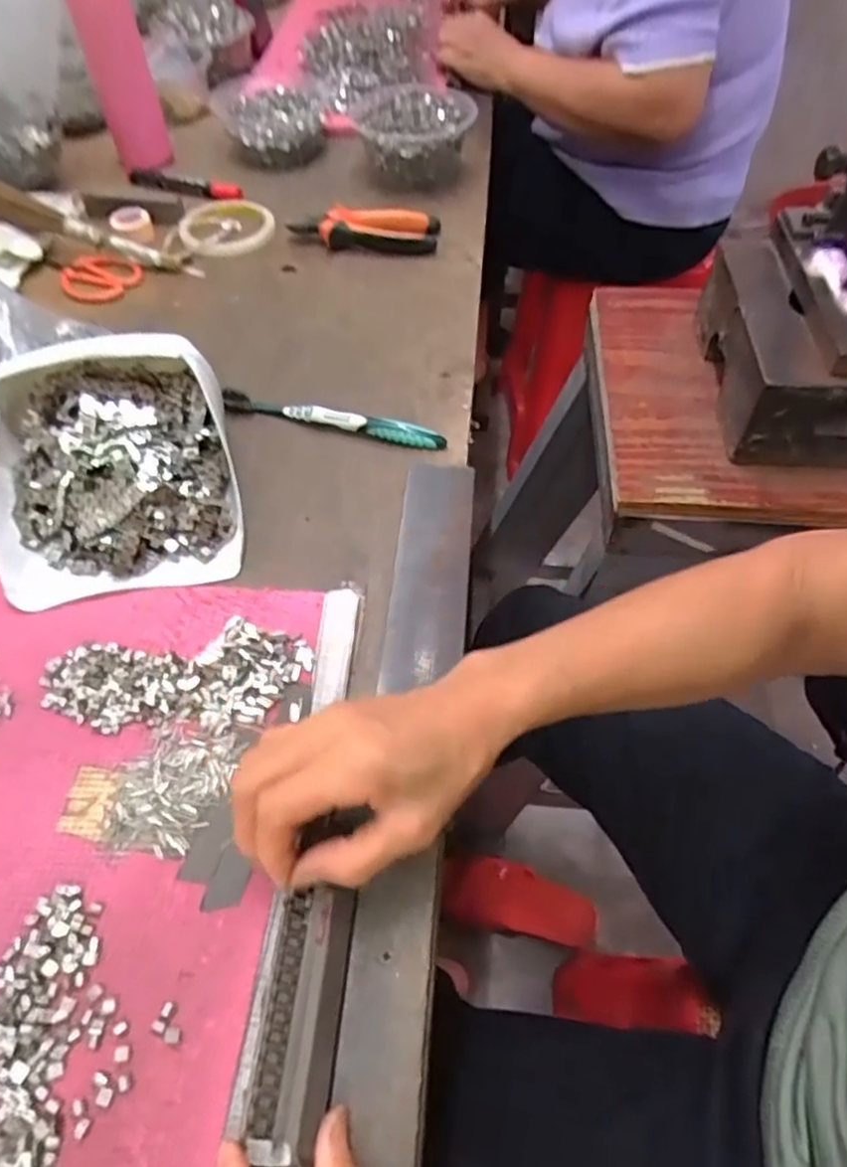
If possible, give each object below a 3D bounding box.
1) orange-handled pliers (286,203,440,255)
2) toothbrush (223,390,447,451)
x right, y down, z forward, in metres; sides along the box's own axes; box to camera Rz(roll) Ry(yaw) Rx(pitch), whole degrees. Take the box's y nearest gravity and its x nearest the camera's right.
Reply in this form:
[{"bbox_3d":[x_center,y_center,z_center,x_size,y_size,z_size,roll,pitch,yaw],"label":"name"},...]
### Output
[{"bbox_3d":[-0.058,-0.362,0.705,0.148,0.030,0.045,-5,53,-2],"label":"orange-handled pliers"},{"bbox_3d":[-0.071,-0.129,0.544,0.180,0.018,0.021,11,54,9],"label":"toothbrush"}]

